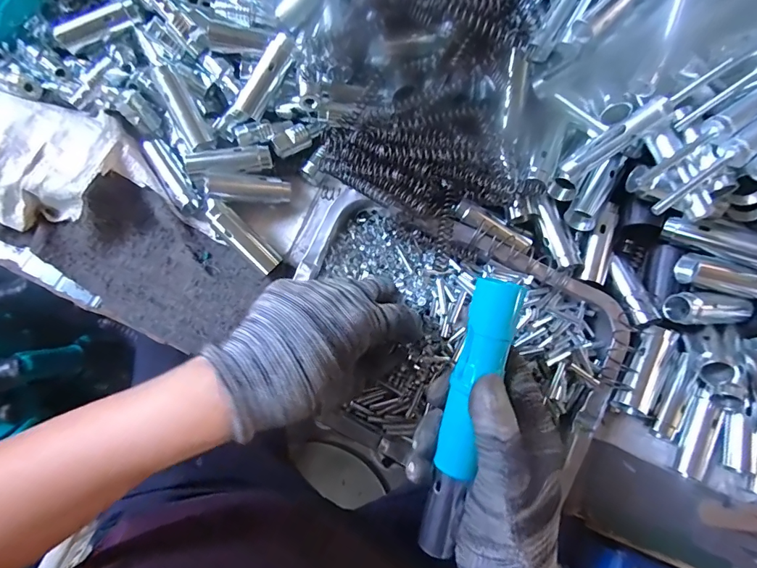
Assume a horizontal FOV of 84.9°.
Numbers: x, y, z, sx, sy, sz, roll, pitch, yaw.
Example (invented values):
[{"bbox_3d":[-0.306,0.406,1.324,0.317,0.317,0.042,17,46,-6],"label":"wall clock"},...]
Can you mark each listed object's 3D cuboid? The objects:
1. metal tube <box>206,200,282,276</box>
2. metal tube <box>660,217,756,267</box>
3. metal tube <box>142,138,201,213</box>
[{"bbox_3d":[-0.111,-0.038,0.341,0.019,0.017,0.070,-46,102,-9],"label":"metal tube"},{"bbox_3d":[0.256,-0.034,0.312,0.071,0.022,0.021,22,77,25],"label":"metal tube"},{"bbox_3d":[-0.184,-0.098,0.367,0.019,0.019,0.074,-31,80,-7],"label":"metal tube"}]

